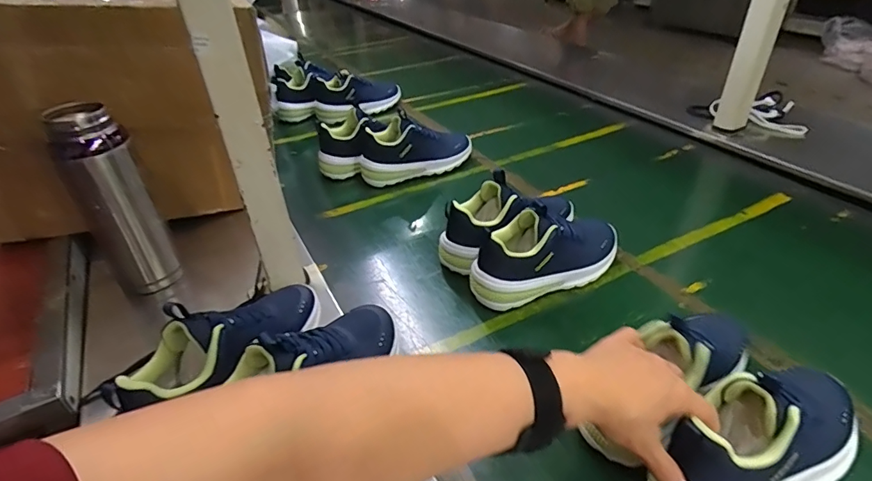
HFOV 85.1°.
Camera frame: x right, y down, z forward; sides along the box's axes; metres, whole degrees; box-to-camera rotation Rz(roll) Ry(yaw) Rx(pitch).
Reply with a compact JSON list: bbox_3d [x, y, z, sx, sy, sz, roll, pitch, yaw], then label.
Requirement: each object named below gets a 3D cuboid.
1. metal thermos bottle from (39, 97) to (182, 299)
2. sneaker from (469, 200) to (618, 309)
[{"bbox_3d":[-0.369,-0.043,0.554,0.070,0.212,0.068,-29,44,-30],"label":"metal thermos bottle"},{"bbox_3d":[0.147,0.007,0.608,0.210,0.103,0.079,-21,39,-20],"label":"sneaker"}]

